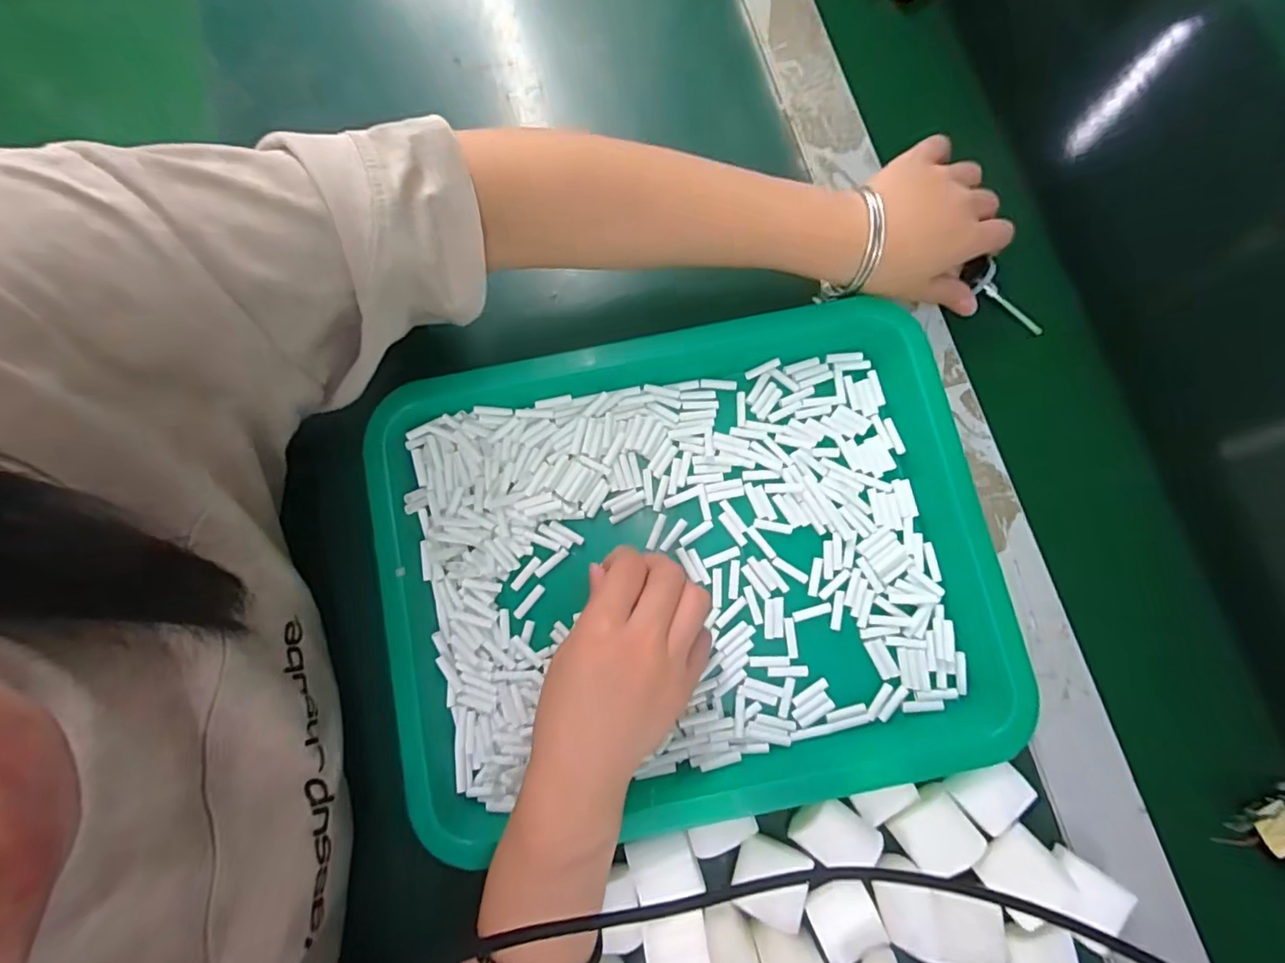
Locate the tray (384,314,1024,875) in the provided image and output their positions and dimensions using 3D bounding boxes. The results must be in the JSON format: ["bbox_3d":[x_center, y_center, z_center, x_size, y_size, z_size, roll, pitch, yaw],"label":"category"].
[{"bbox_3d":[0.026,0.045,0.313,0.334,0.038,0.254,-11,77,-2],"label":"tray"}]

